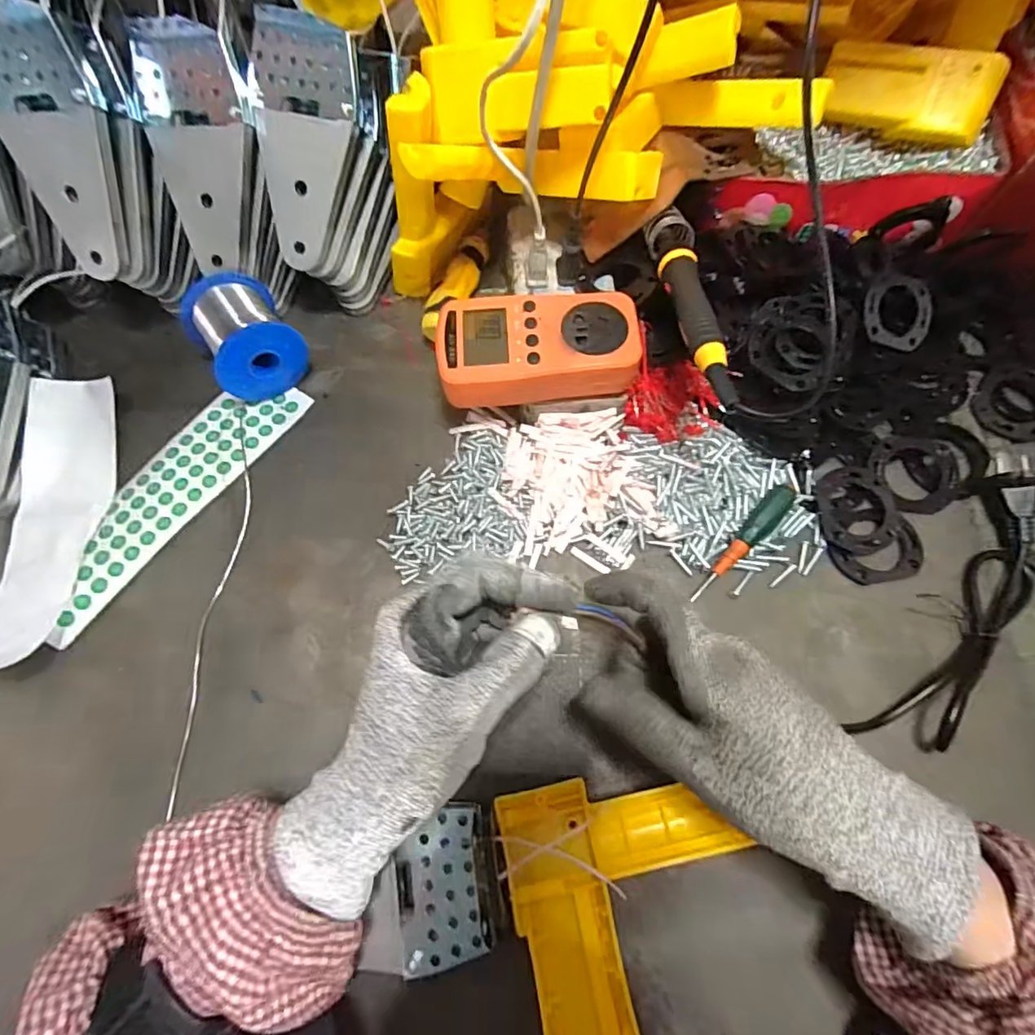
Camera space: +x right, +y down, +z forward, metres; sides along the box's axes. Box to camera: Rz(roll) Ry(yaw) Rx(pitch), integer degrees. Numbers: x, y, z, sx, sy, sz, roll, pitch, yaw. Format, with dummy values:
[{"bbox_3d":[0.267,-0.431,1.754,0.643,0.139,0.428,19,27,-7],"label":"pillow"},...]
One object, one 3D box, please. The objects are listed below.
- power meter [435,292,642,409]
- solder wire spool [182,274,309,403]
[{"bbox_3d":[0.013,-0.110,0.339,0.125,0.029,0.069,-5,69,-2],"label":"power meter"},{"bbox_3d":[-0.195,-0.130,0.377,0.061,0.056,0.072,-35,73,-12],"label":"solder wire spool"}]

